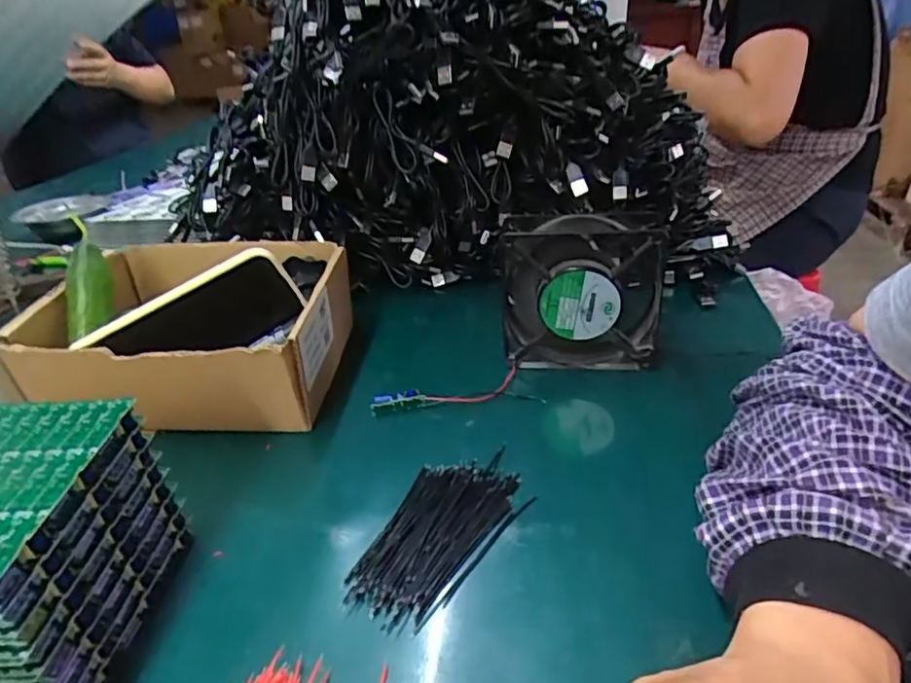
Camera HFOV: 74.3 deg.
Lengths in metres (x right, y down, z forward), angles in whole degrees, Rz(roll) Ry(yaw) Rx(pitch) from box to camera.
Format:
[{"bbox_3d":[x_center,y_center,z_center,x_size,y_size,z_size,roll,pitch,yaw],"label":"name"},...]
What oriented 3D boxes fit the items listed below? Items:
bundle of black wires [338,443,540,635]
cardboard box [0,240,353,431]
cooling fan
[{"bbox_3d":[-0.011,0.112,0.360,0.067,0.010,0.128,19,38,35],"label":"bundle of black wires"},{"bbox_3d":[-0.209,-0.004,0.505,0.220,0.097,0.176,-2,31,6],"label":"cardboard box"},{"bbox_3d":[0.097,-0.038,0.474,0.116,0.118,0.038,-1,31,7],"label":"cooling fan"}]

